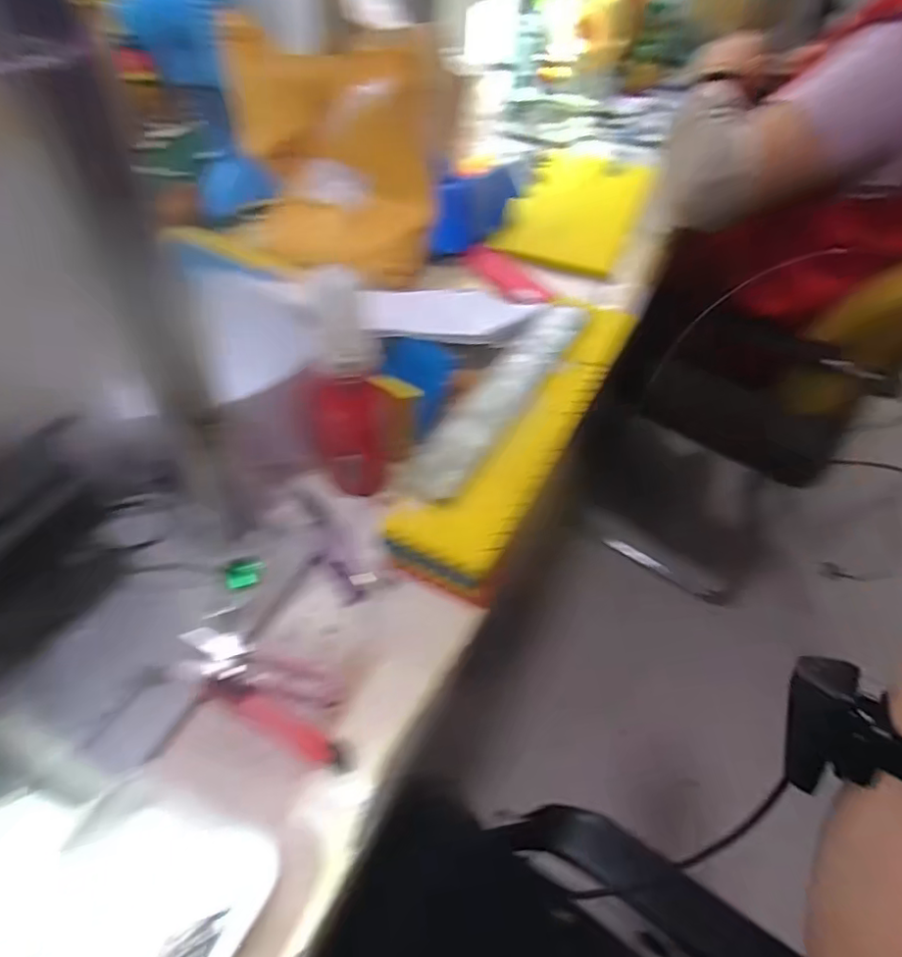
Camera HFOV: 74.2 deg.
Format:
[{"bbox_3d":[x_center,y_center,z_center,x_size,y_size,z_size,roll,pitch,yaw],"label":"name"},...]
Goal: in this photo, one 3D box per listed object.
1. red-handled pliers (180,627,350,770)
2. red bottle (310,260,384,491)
[{"bbox_3d":[-0.110,0.130,0.372,0.123,0.015,0.048,34,55,5],"label":"red-handled pliers"},{"bbox_3d":[-0.074,-0.064,0.437,0.046,0.177,0.046,4,50,0],"label":"red bottle"}]

